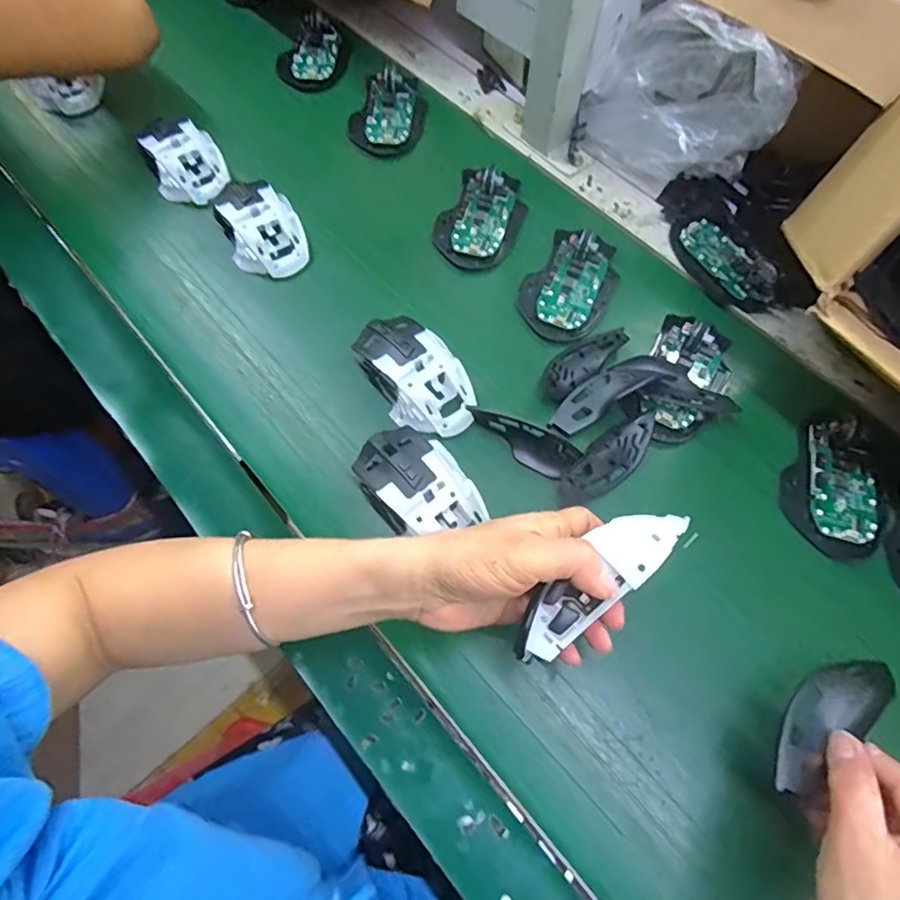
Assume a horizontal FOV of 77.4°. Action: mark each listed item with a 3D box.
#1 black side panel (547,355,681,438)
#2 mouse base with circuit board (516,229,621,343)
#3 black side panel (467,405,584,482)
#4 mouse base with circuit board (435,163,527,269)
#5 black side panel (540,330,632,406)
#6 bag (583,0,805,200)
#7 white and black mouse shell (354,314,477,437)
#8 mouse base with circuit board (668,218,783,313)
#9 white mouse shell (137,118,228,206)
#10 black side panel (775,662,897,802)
[{"bbox_3d":[0.125,-0.050,0.437,0.106,0.023,0.036,-27,69,-11],"label":"black side panel"},{"bbox_3d":[0.106,-0.145,0.489,0.072,0.025,0.106,32,70,13],"label":"mouse base with circuit board"},{"bbox_3d":[0.053,-0.009,0.419,0.087,0.023,0.024,30,69,12],"label":"black side panel"},{"bbox_3d":[0.032,-0.221,0.521,0.074,0.019,0.111,27,69,11],"label":"mouse base with circuit board"},{"bbox_3d":[0.108,-0.074,0.458,0.087,0.007,0.034,-38,72,-15],"label":"black side panel"},{"bbox_3d":[0.204,-0.312,0.494,0.162,0.138,0.075,41,72,16],"label":"bag"},{"bbox_3d":[-0.027,-0.063,0.439,0.062,0.028,0.113,-30,70,-13],"label":"white and black mouse shell"},{"bbox_3d":[0.246,-0.172,0.506,0.060,0.020,0.115,-25,69,-11],"label":"mouse base with circuit board"},{"bbox_3d":[-0.248,-0.271,0.532,0.066,0.042,0.074,-27,69,-11],"label":"white mouse shell"},{"bbox_3d":[0.210,0.149,0.311,0.093,0.019,0.033,-39,72,-14],"label":"black side panel"}]

